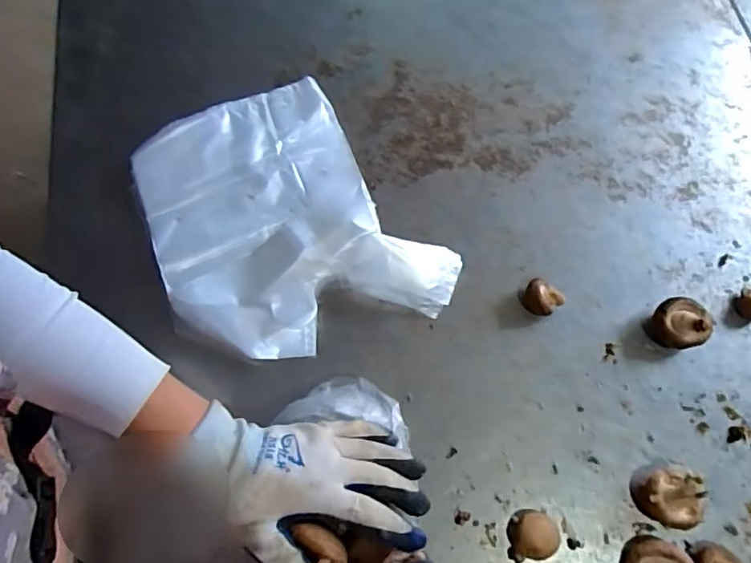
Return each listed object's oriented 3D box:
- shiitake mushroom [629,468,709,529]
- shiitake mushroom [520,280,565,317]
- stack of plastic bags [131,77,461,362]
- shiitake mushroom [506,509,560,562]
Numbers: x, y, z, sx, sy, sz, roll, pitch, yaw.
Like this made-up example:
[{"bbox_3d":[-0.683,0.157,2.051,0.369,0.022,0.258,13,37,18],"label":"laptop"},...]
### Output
[{"bbox_3d":[0.238,0.175,0.454,0.043,0.044,0.046,0,69,1],"label":"shiitake mushroom"},{"bbox_3d":[0.157,0.016,0.532,0.029,0.023,0.033,-39,73,-13],"label":"shiitake mushroom"},{"bbox_3d":[-0.096,-0.063,0.559,0.242,0.033,0.310,-29,71,-10],"label":"stack of plastic bags"},{"bbox_3d":[0.128,0.207,0.458,0.037,0.022,0.038,-2,69,0],"label":"shiitake mushroom"}]

